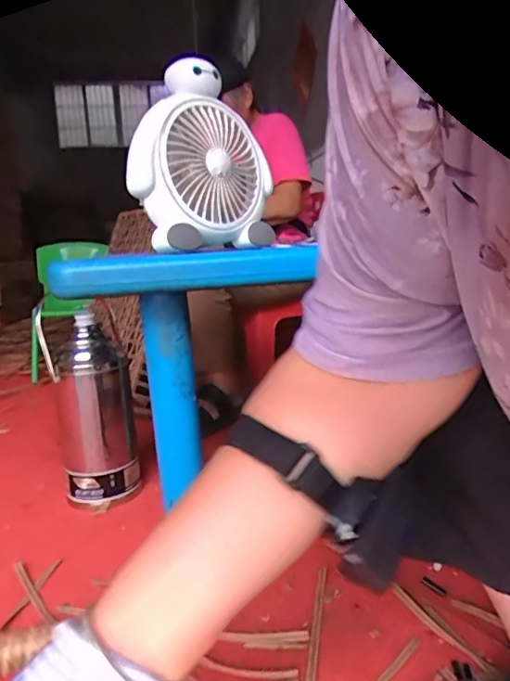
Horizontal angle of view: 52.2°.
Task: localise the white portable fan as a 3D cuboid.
[{"bbox_3d":[-0.072,-0.285,0.813,0.090,0.266,0.251,4,12,35],"label":"white portable fan"}]

